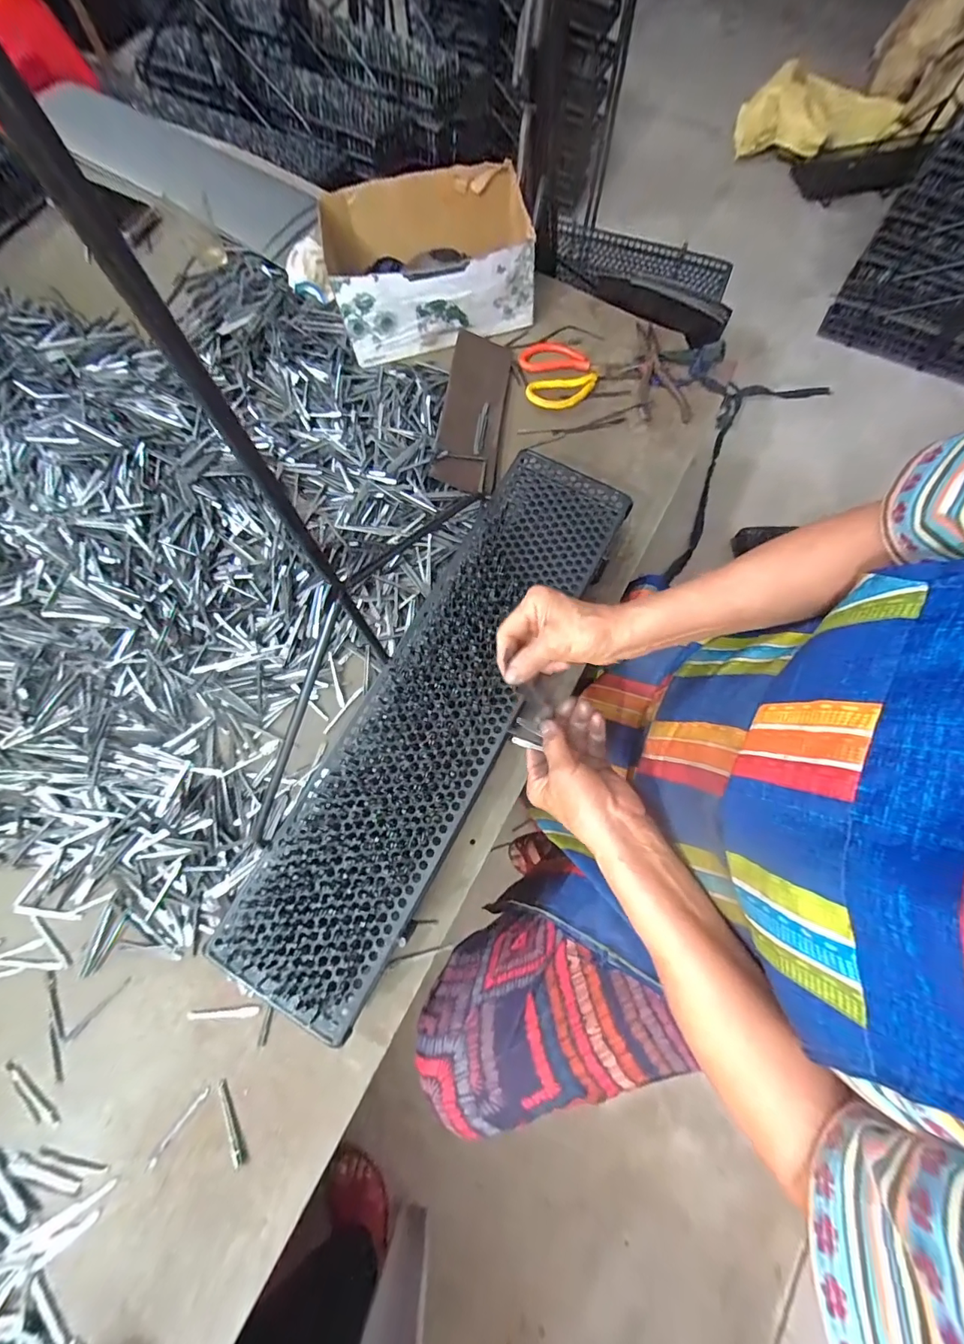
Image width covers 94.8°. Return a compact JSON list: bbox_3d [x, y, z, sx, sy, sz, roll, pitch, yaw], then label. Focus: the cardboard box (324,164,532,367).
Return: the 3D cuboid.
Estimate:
[{"bbox_3d":[-0.074,-0.615,0.662,0.300,0.108,0.212,-11,73,-3],"label":"cardboard box"}]

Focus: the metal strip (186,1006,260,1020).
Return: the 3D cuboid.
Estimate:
[{"bbox_3d":[-0.250,0.331,0.428,0.067,0.004,0.009,-4,73,-1],"label":"metal strip"}]

